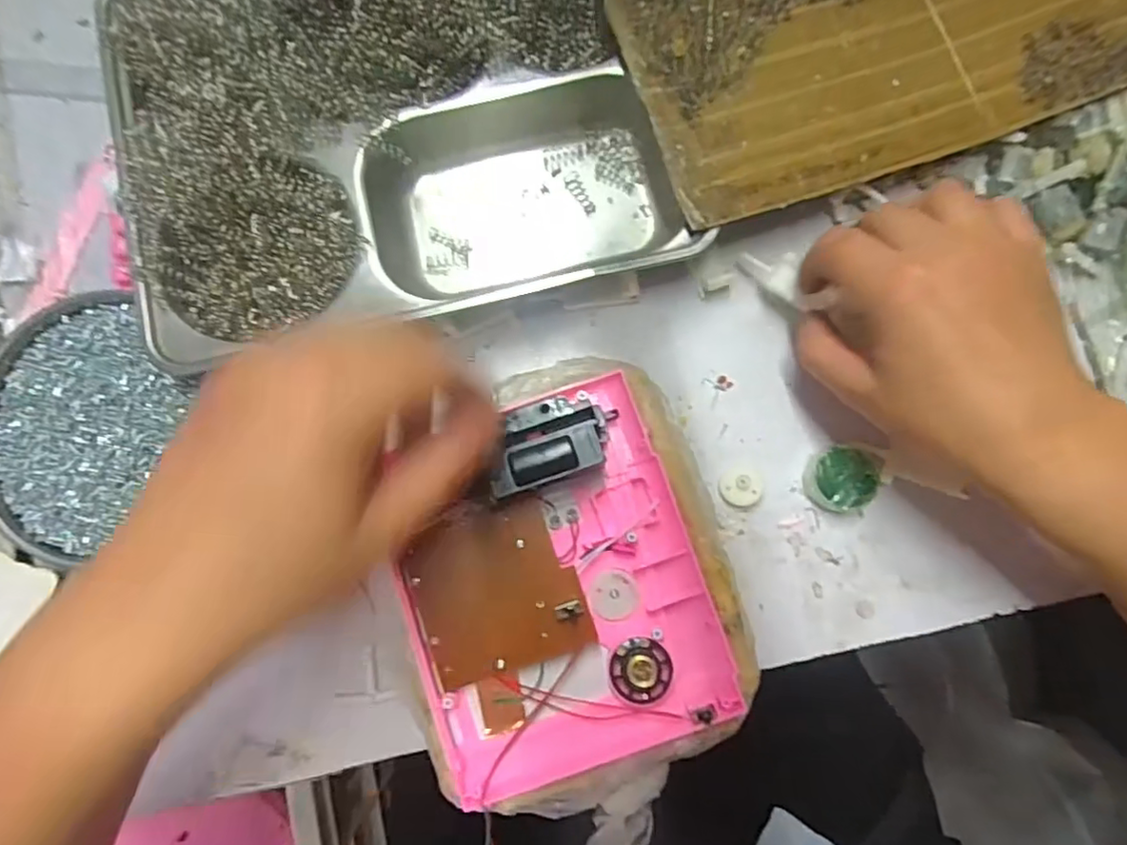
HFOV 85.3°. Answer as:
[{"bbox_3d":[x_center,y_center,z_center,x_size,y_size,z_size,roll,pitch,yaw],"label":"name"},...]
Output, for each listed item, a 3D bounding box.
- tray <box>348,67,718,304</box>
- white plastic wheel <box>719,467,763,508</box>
[{"bbox_3d":[-0.021,-0.126,0.323,0.169,0.041,0.118,-7,84,0],"label":"tray"},{"bbox_3d":[0.094,0.033,0.321,0.020,0.006,0.022,0,84,1],"label":"white plastic wheel"}]

